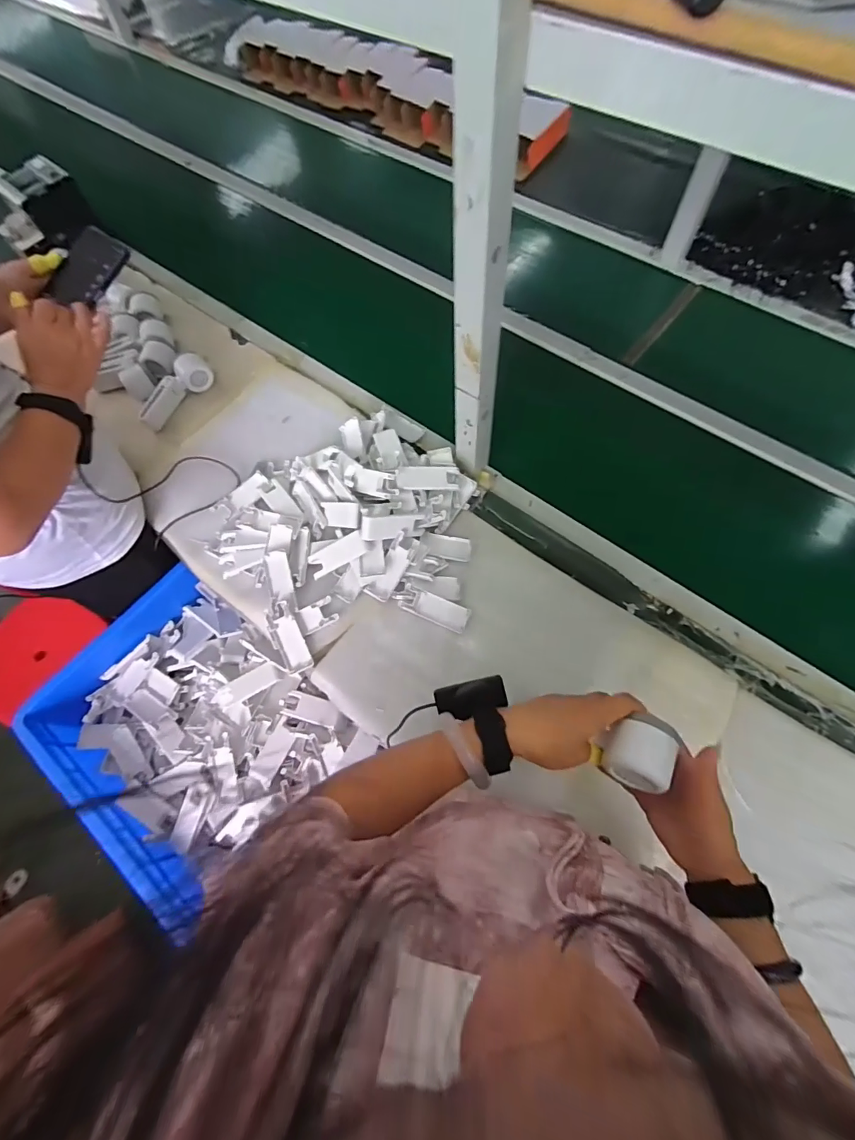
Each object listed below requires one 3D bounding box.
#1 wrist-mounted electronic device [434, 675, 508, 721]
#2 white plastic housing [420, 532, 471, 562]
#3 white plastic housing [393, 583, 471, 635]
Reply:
[{"bbox_3d":[0.044,0.126,0.451,0.070,0.025,0.032,-13,67,-3],"label":"wrist-mounted electronic device"},{"bbox_3d":[0.029,-0.037,0.730,0.081,0.009,0.036,12,68,7],"label":"white plastic housing"},{"bbox_3d":[0.007,0.058,0.690,0.113,0.014,0.039,23,70,11],"label":"white plastic housing"}]

